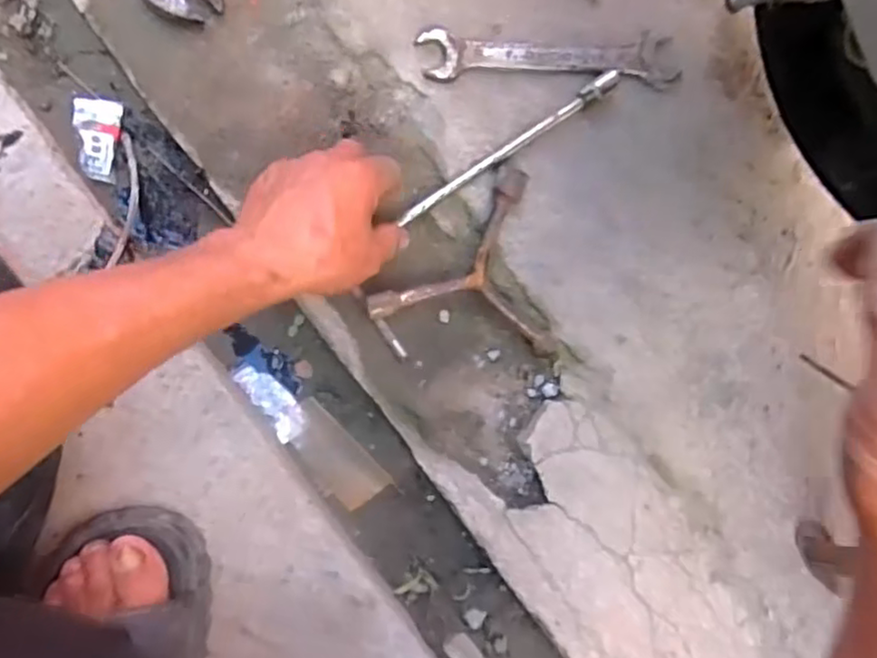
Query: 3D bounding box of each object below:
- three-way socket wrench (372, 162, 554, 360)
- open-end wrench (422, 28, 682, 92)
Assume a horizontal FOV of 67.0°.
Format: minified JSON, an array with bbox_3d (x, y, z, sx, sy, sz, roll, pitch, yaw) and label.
[{"bbox_3d":[0.034,-0.058,0.514,0.149,0.030,0.133,13,86,-8],"label":"three-way socket wrench"},{"bbox_3d":[0.091,-0.216,0.528,0.207,0.010,0.042,-2,88,-9],"label":"open-end wrench"}]

